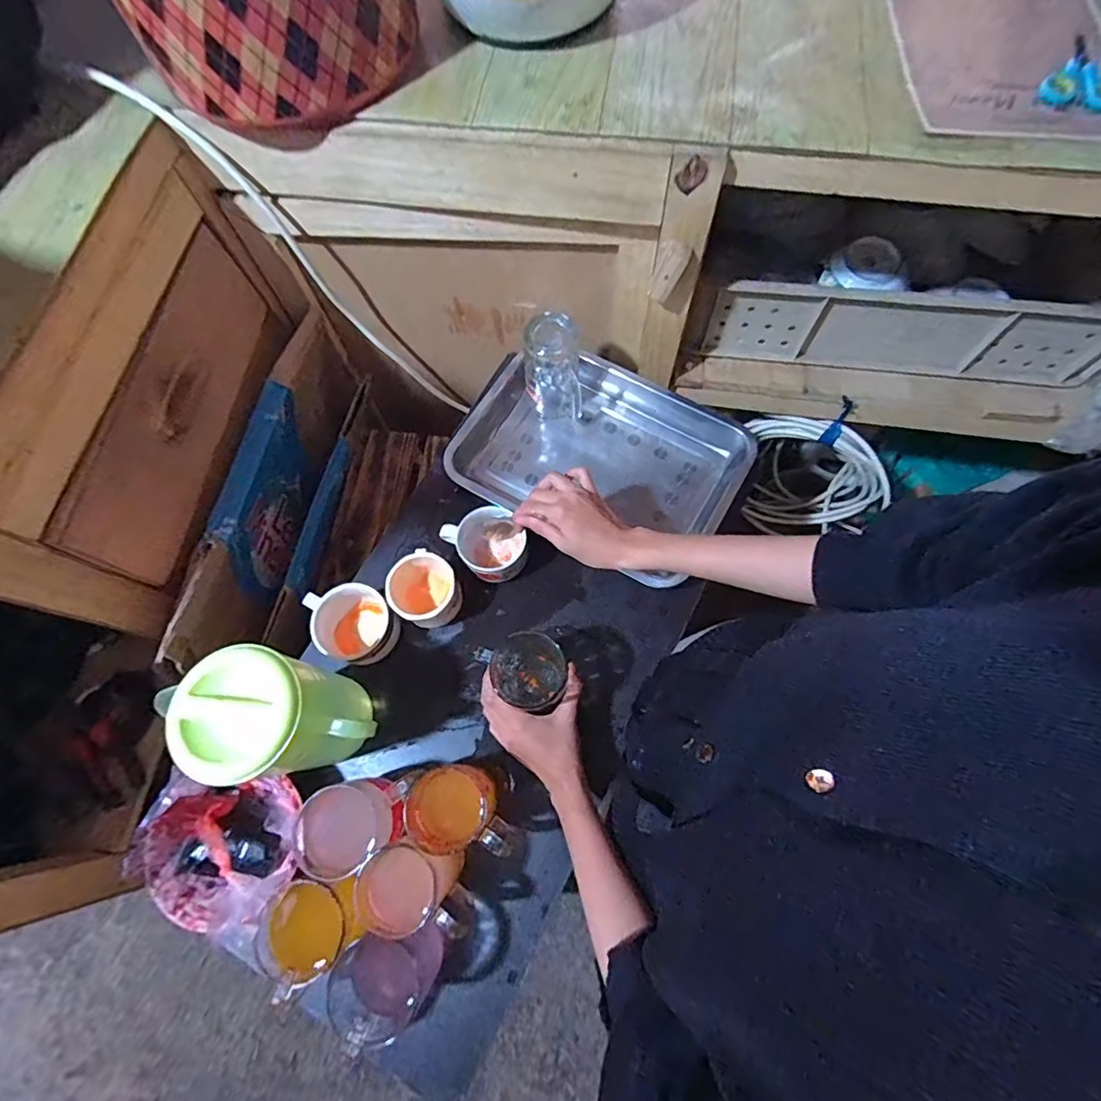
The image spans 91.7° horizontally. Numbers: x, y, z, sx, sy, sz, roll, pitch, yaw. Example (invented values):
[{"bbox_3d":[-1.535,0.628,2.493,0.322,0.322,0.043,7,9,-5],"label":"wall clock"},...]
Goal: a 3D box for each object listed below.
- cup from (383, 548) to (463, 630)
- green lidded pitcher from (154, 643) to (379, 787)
[{"bbox_3d":[-0.148,0.047,0.631,0.074,0.062,0.077,-1,72,2],"label":"cup"},{"bbox_3d":[-0.253,0.159,0.520,0.115,0.175,0.110,-32,74,-8],"label":"green lidded pitcher"}]

